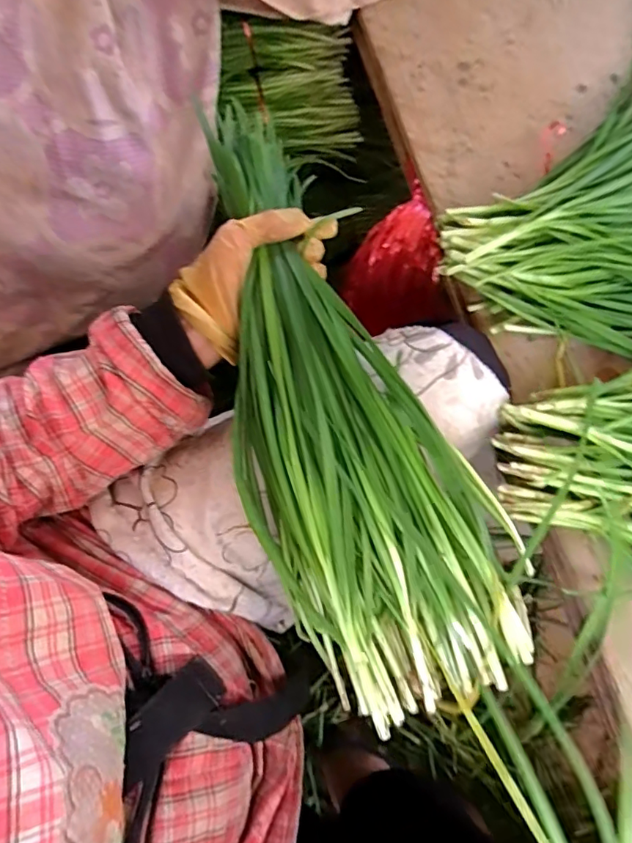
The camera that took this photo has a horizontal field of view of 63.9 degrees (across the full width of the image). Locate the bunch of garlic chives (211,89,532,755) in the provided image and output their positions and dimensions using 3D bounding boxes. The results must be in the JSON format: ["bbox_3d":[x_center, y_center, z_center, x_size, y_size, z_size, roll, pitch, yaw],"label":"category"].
[{"bbox_3d":[0.001,-0.026,0.341,0.133,0.045,0.423,-20,78,-4],"label":"bunch of garlic chives"}]

